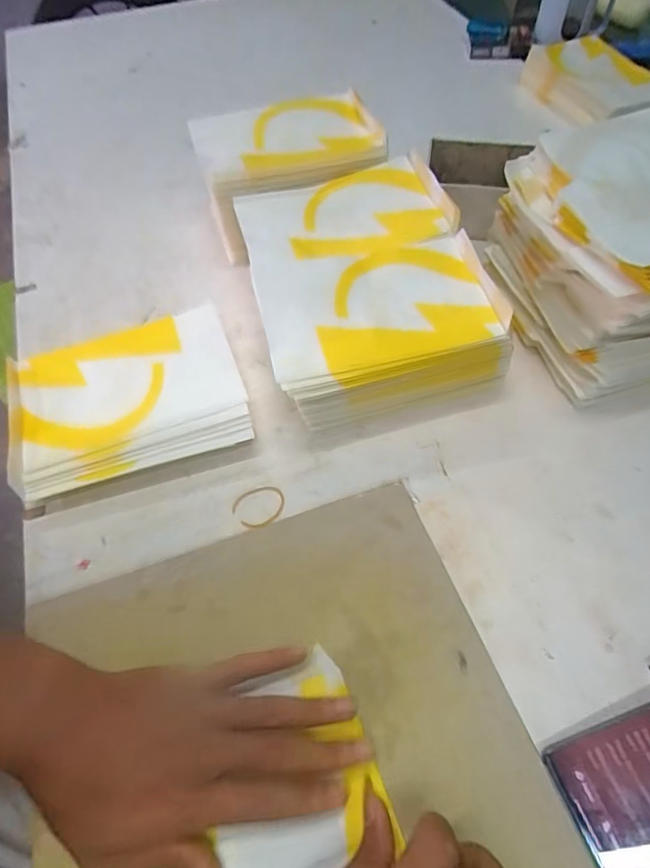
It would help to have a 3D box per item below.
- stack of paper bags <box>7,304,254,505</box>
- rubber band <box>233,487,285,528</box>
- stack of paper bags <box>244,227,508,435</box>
[{"bbox_3d":[-0.164,-0.029,0.427,0.184,0.041,0.145,-17,57,-10],"label":"stack of paper bags"},{"bbox_3d":[-0.050,0.055,0.387,0.039,0.004,0.031,-23,59,-14],"label":"rubber band"},{"bbox_3d":[0.045,-0.081,0.427,0.184,0.088,0.125,-12,57,-7],"label":"stack of paper bags"}]

